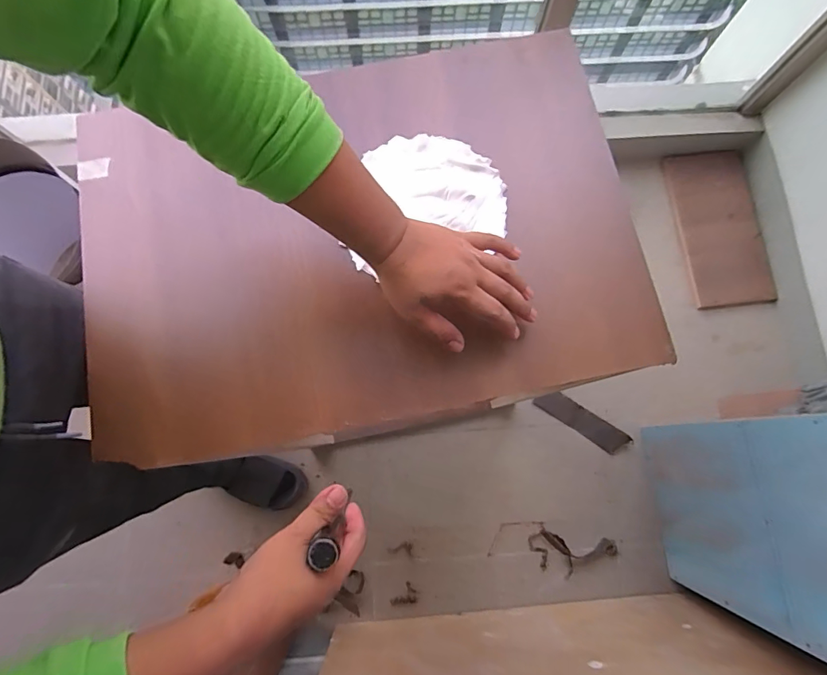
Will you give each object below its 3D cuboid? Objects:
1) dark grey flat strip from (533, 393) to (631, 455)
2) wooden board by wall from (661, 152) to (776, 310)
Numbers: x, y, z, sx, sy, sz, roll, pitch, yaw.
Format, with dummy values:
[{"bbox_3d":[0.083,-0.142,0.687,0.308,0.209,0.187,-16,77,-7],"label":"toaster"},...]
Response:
[{"bbox_3d":[0.425,0.211,1.128,0.236,0.015,0.060,33,79,7],"label":"dark grey flat strip"},{"bbox_3d":[0.827,-0.297,1.205,0.203,0.021,0.424,-10,83,7],"label":"wooden board by wall"}]

